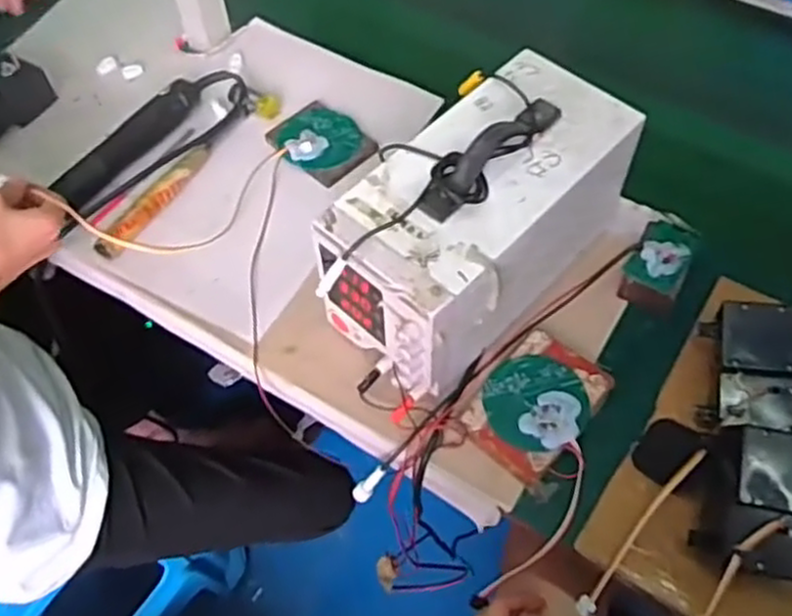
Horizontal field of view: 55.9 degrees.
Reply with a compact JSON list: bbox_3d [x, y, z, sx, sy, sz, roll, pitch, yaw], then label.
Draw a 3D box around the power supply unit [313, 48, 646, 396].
[{"bbox_3d":[0.069,-0.069,0.641,0.131,0.170,0.269,38,66,22],"label":"power supply unit"}]

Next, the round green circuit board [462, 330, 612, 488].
[{"bbox_3d":[0.119,0.079,0.633,0.086,0.014,0.121,36,65,22],"label":"round green circuit board"}]

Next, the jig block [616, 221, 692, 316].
[{"bbox_3d":[0.244,-0.036,0.690,0.052,0.040,0.074,28,63,18],"label":"jig block"}]

